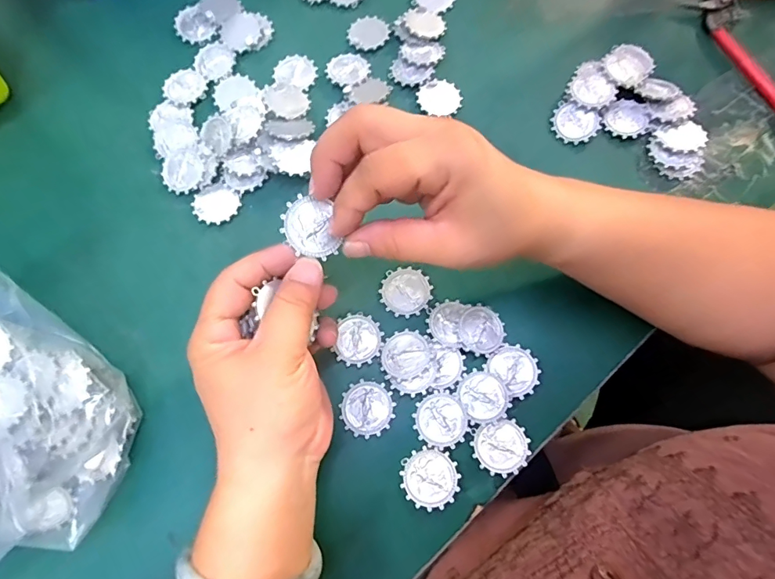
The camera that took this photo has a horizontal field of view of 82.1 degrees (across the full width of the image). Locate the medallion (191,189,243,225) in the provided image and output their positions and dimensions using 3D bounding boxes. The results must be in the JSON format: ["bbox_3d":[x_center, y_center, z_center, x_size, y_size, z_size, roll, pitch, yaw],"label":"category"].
[{"bbox_3d":[-0.121,-0.060,0.315,0.033,0.004,0.028,-19,76,-5],"label":"medallion"}]

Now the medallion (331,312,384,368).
[{"bbox_3d":[-0.019,0.032,0.288,0.030,0.004,0.034,9,76,2],"label":"medallion"}]

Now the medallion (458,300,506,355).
[{"bbox_3d":[0.061,0.025,0.287,0.029,0.005,0.032,27,77,6],"label":"medallion"}]

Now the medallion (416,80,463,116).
[{"bbox_3d":[0.040,-0.146,0.338,0.032,0.004,0.028,-15,76,-4],"label":"medallion"}]

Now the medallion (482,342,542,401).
[{"bbox_3d":[0.081,0.050,0.281,0.028,0.004,0.032,-34,78,-9],"label":"medallion"}]

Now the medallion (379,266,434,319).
[{"bbox_3d":[0.012,0.002,0.296,0.033,0.004,0.031,14,76,3],"label":"medallion"}]

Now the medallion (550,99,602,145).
[{"bbox_3d":[0.138,-0.123,0.329,0.034,0.004,0.028,34,96,14],"label":"medallion"}]

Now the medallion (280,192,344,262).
[{"bbox_3d":[-0.038,-0.032,0.230,0.032,0.004,0.029,20,85,-20],"label":"medallion"}]

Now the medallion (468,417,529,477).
[{"bbox_3d":[0.069,0.095,0.269,0.033,0.004,0.030,-18,76,-5],"label":"medallion"}]

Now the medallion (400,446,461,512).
[{"bbox_3d":[0.026,0.113,0.265,0.033,0.004,0.033,0,75,0],"label":"medallion"}]

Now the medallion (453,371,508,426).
[{"bbox_3d":[0.059,0.067,0.278,0.029,0.005,0.033,-32,78,-8],"label":"medallion"}]

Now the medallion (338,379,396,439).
[{"bbox_3d":[-0.012,0.074,0.275,0.032,0.004,0.032,-30,78,-8],"label":"medallion"}]

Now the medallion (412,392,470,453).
[{"bbox_3d":[0.033,0.081,0.275,0.031,0.004,0.032,-30,78,-8],"label":"medallion"}]

